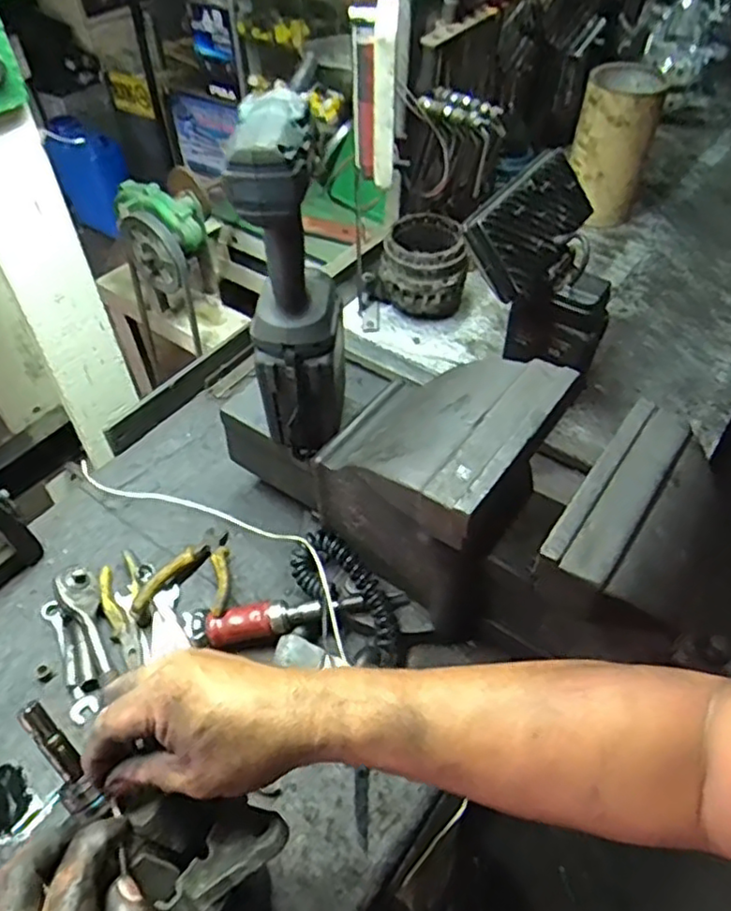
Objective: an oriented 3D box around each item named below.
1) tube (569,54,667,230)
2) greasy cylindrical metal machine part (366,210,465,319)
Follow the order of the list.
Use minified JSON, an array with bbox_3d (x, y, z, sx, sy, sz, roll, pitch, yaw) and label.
[{"bbox_3d":[0.424,-0.528,1.130,0.133,0.233,0.125,14,50,12],"label":"tube"},{"bbox_3d":[0.086,-0.291,1.023,0.140,0.123,0.122,3,49,3],"label":"greasy cylindrical metal machine part"}]

